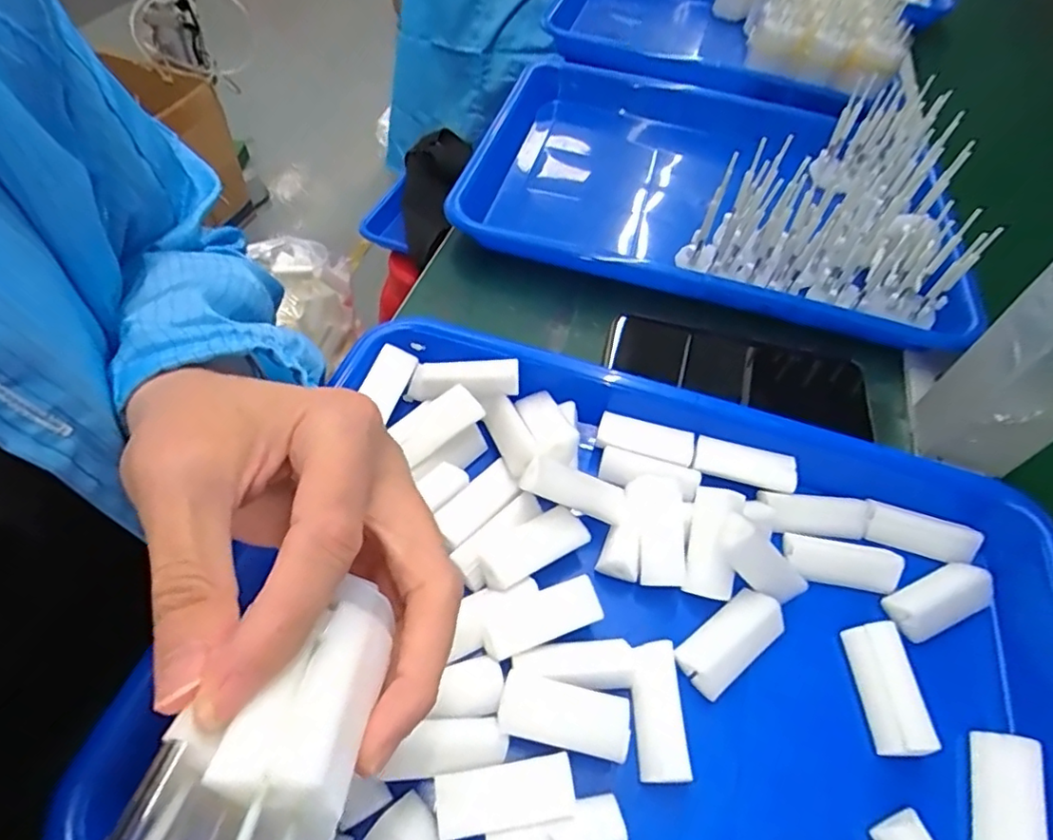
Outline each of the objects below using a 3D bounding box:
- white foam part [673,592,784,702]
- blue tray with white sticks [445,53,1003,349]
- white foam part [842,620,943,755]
[{"bbox_3d":[0.081,0.088,0.237,0.045,0.014,0.021,-31,63,-25],"label":"white foam part"},{"bbox_3d":[0.133,-0.181,0.432,0.318,0.079,0.271,13,54,4],"label":"blue tray with white sticks"},{"bbox_3d":[0.137,0.102,0.228,0.016,0.016,0.045,3,54,-3],"label":"white foam part"}]

